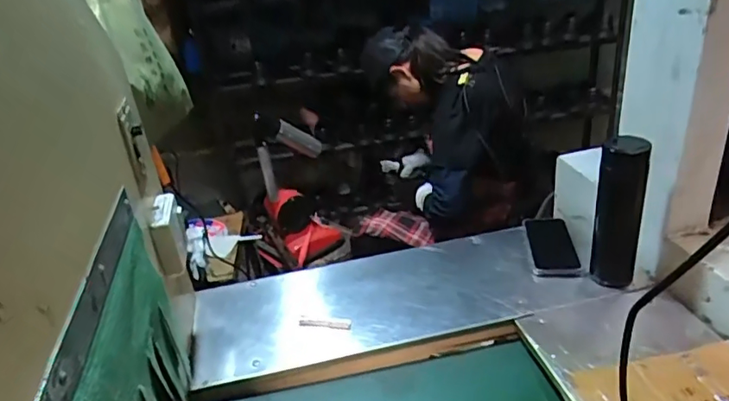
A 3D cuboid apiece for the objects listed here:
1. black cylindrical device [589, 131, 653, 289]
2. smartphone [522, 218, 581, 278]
[{"bbox_3d":[0.379,0.023,0.828,0.061,0.226,0.060,8,32,25],"label":"black cylindrical device"},{"bbox_3d":[0.325,0.078,0.969,0.080,0.011,0.171,-2,29,9],"label":"smartphone"}]

